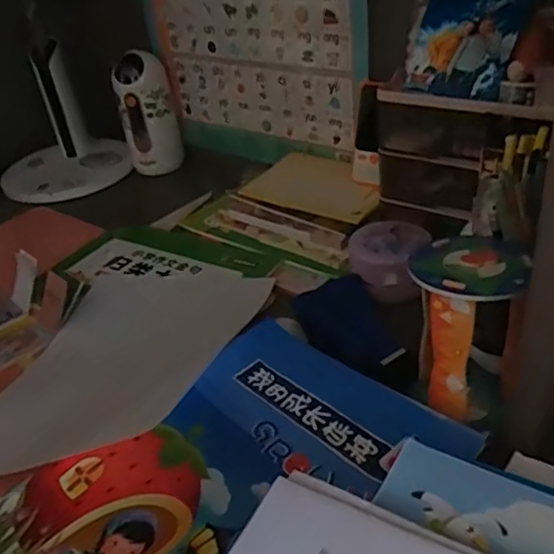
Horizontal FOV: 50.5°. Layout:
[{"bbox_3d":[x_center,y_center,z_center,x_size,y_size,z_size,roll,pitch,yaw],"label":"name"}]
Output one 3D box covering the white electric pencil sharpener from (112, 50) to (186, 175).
[{"bbox_3d":[-0.208,-0.268,0.959,0.092,0.178,0.073,-15,34,-10],"label":"white electric pencil sharpener"}]

